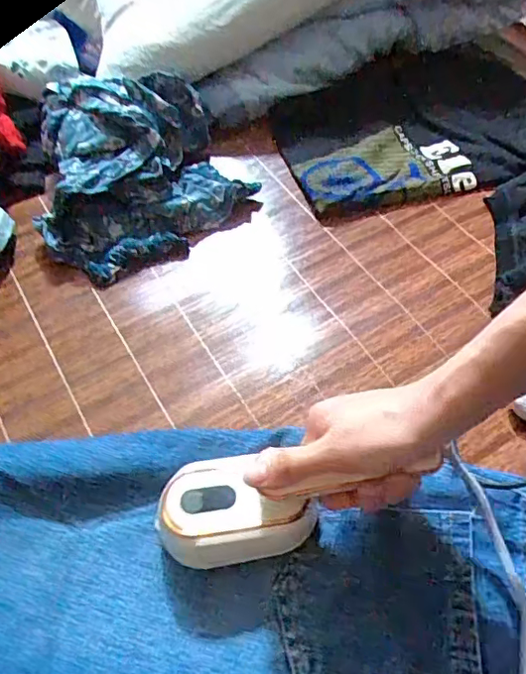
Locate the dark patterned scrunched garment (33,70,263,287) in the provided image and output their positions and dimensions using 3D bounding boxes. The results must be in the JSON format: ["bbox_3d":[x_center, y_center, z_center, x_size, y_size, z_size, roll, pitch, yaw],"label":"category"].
[{"bbox_3d":[-0.144,-0.185,0.604,0.214,0.095,0.207,-27,59,-17],"label":"dark patterned scrunched garment"}]

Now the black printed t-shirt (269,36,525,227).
[{"bbox_3d":[0.190,-0.261,0.691,0.343,0.035,0.244,-16,56,-11],"label":"black printed t-shirt"}]

